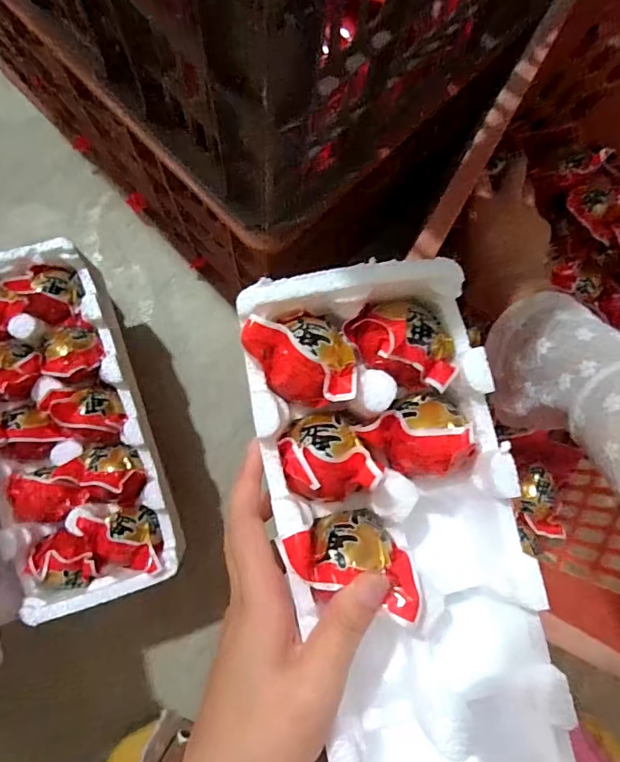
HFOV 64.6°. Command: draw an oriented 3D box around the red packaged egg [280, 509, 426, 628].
[{"bbox_3d":[0.021,0.087,0.245,0.066,0.038,0.039,13,82,-1],"label":"red packaged egg"}]

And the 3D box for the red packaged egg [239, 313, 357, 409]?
[{"bbox_3d":[-0.005,-0.011,0.251,0.056,0.039,0.047,3,82,-3],"label":"red packaged egg"}]

